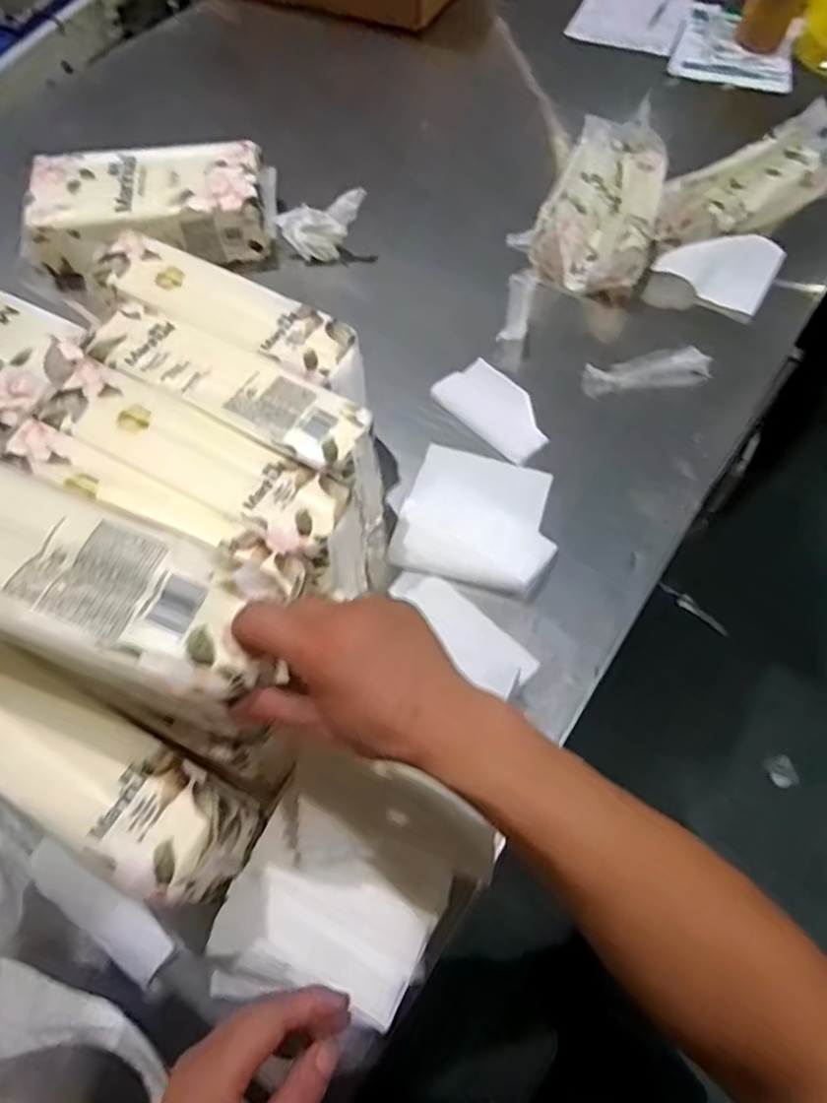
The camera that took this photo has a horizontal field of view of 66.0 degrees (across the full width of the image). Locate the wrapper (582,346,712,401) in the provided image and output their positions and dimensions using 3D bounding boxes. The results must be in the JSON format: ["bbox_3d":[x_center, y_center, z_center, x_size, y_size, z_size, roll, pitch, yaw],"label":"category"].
[{"bbox_3d":[0.317,-0.246,0.866,0.171,0.030,0.048,-7,62,-4],"label":"wrapper"}]

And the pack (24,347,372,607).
[{"bbox_3d":[-0.211,-0.067,0.657,0.349,0.113,0.109,27,65,14],"label":"pack"}]

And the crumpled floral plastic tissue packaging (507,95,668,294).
[{"bbox_3d":[0.297,-0.582,1.003,0.191,0.043,0.423,16,63,9],"label":"crumpled floral plastic tissue packaging"}]

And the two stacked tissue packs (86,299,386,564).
[{"bbox_3d":[-0.190,-0.132,0.727,0.343,0.169,0.108,27,65,14],"label":"two stacked tissue packs"}]

